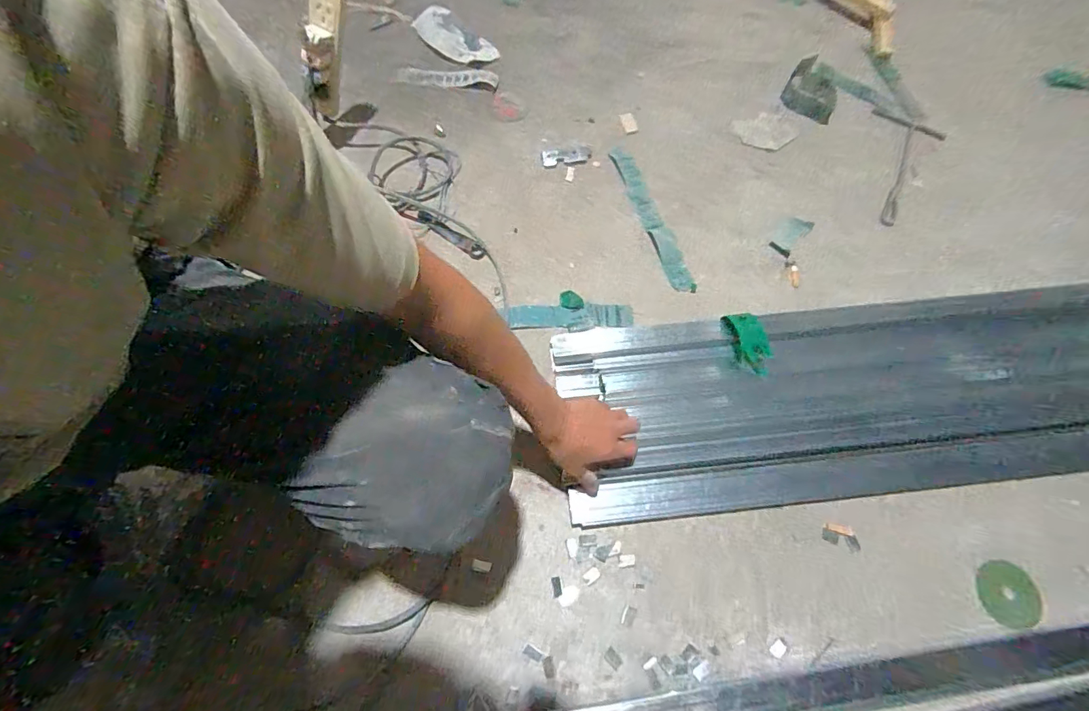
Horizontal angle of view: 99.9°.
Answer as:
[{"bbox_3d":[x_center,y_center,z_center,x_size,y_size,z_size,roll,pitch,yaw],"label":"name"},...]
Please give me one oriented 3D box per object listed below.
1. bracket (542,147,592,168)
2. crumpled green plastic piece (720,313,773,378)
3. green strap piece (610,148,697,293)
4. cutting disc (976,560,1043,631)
[{"bbox_3d":[0.043,-0.384,0.885,0.093,0.013,0.030,-9,69,-4],"label":"bracket"},{"bbox_3d":[0.317,-0.021,0.710,0.043,0.024,0.104,-9,69,-4],"label":"crumpled green plastic piece"},{"bbox_3d":[0.196,-0.253,0.835,0.044,0.007,0.326,-17,70,-7],"label":"green strap piece"},{"bbox_3d":[0.615,0.316,0.606,0.070,0.004,0.078,16,69,14],"label":"cutting disc"}]

